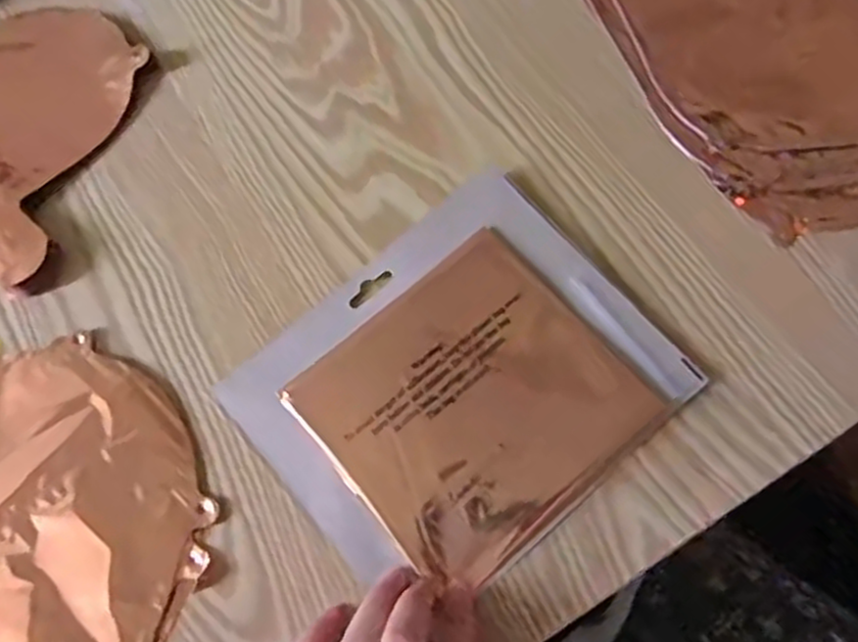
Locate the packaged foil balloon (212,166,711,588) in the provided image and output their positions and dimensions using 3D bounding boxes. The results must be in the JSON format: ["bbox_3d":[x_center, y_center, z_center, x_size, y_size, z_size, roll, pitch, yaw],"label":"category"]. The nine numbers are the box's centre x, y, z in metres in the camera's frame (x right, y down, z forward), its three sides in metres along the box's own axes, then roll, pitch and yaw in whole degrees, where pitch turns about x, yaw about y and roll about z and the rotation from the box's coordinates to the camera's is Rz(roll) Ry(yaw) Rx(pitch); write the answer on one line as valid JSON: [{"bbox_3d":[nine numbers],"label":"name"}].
[{"bbox_3d":[0.016,0.030,0.381,0.194,0.013,0.159,-38,74,-13],"label":"packaged foil balloon"}]

